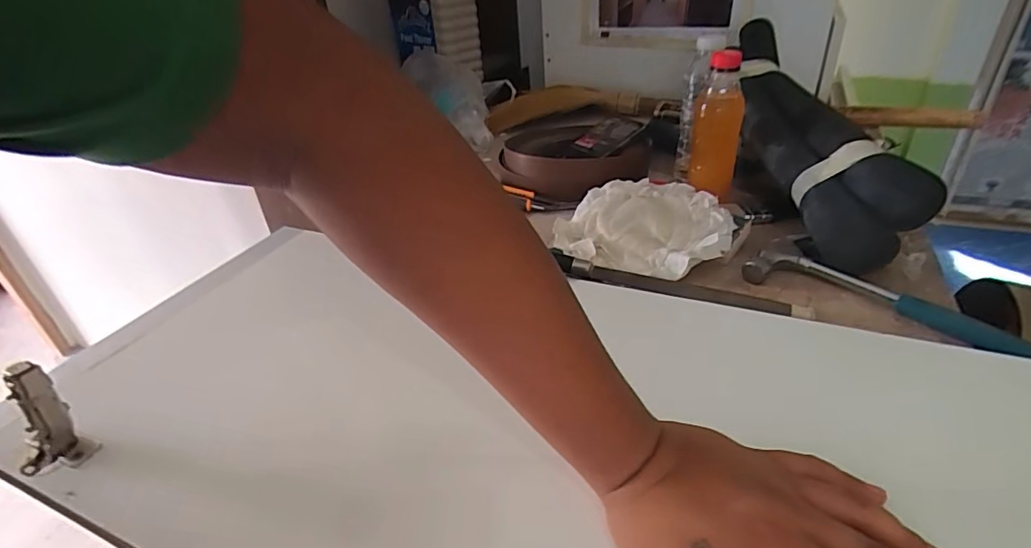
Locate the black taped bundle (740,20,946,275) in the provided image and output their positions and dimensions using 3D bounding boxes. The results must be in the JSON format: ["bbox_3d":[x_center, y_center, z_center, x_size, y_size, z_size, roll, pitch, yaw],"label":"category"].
[{"bbox_3d":[0.323,-0.173,0.591,0.101,0.087,0.386,-3,48,4],"label":"black taped bundle"}]

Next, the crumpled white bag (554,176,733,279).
[{"bbox_3d":[0.140,-0.054,0.582,0.192,0.044,0.155,16,39,28],"label":"crumpled white bag"}]

